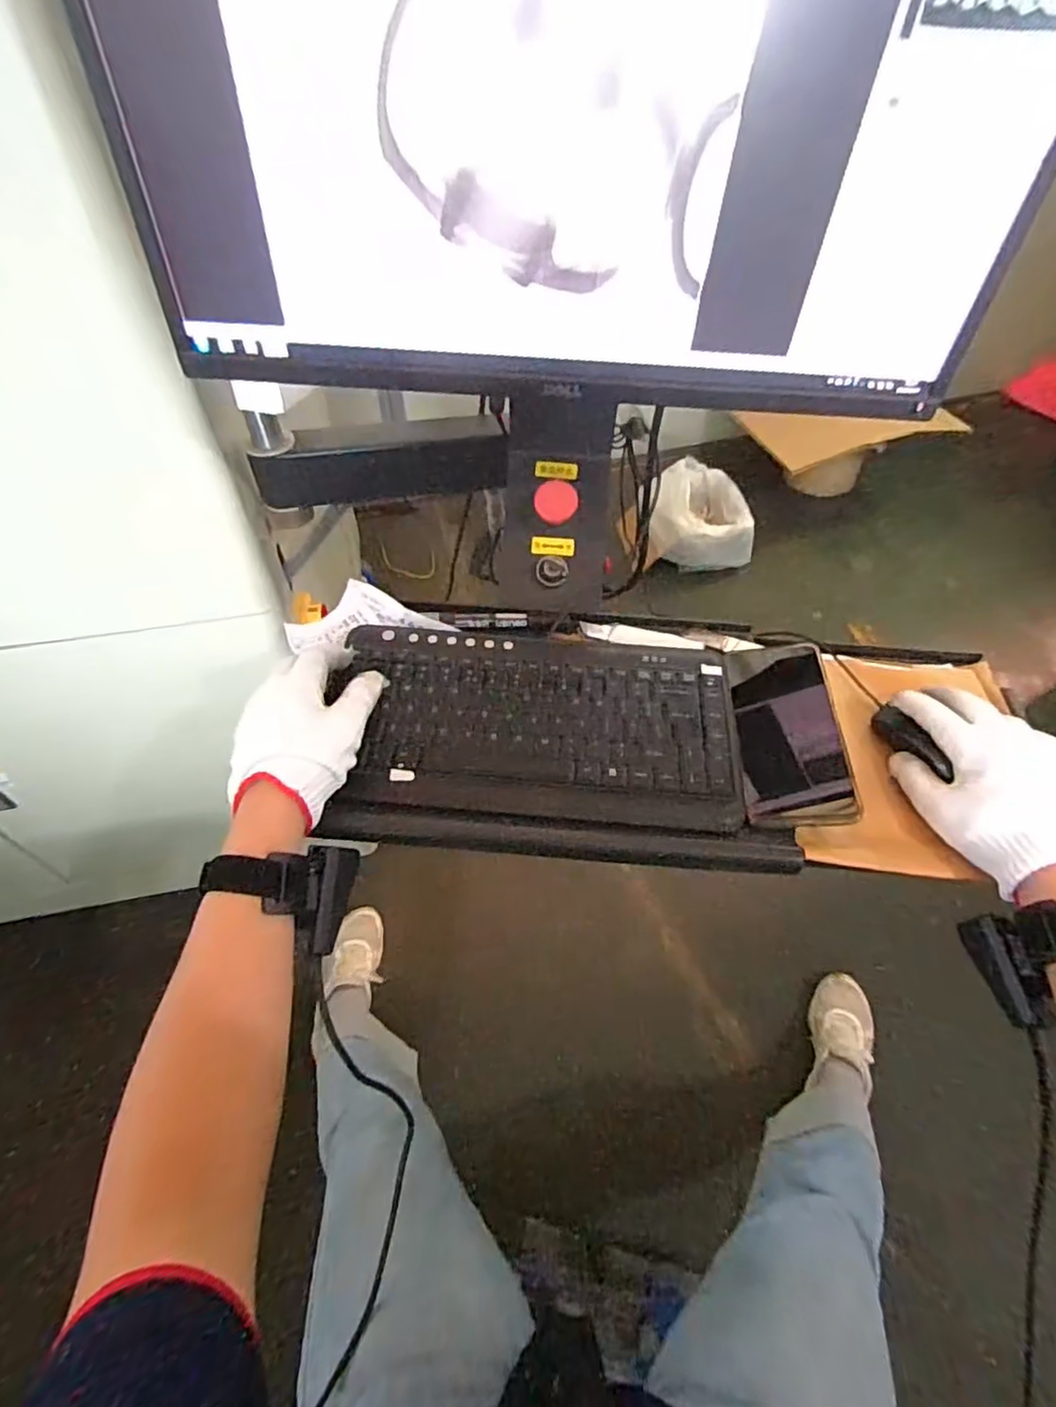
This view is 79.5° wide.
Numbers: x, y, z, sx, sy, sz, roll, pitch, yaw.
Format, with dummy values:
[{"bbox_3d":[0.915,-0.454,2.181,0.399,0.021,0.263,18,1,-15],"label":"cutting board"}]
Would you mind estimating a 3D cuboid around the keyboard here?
[{"bbox_3d":[0.009,0.012,0.497,0.297,0.028,0.160,5,52,2],"label":"keyboard"}]

